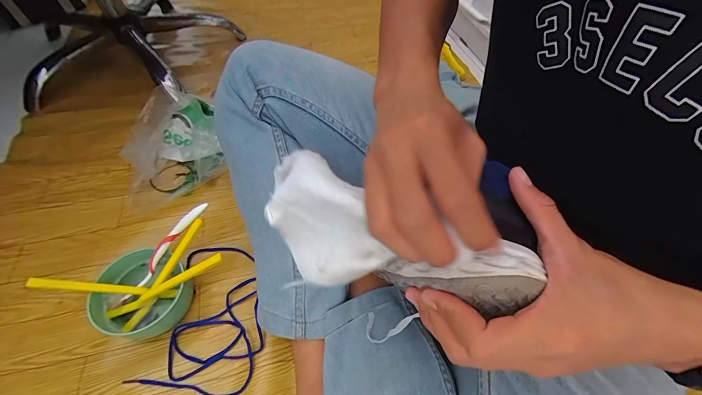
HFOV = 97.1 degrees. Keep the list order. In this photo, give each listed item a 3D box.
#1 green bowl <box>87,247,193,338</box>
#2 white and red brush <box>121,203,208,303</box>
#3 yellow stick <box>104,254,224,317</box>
[{"bbox_3d":[-0.278,0.128,0.418,0.115,0.056,0.105,-24,59,-17],"label":"green bowl"},{"bbox_3d":[-0.251,0.069,0.415,0.017,0.011,0.160,36,88,21],"label":"white and red brush"},{"bbox_3d":[-0.239,0.115,0.400,0.167,0.013,0.011,-29,58,5],"label":"yellow stick"}]

